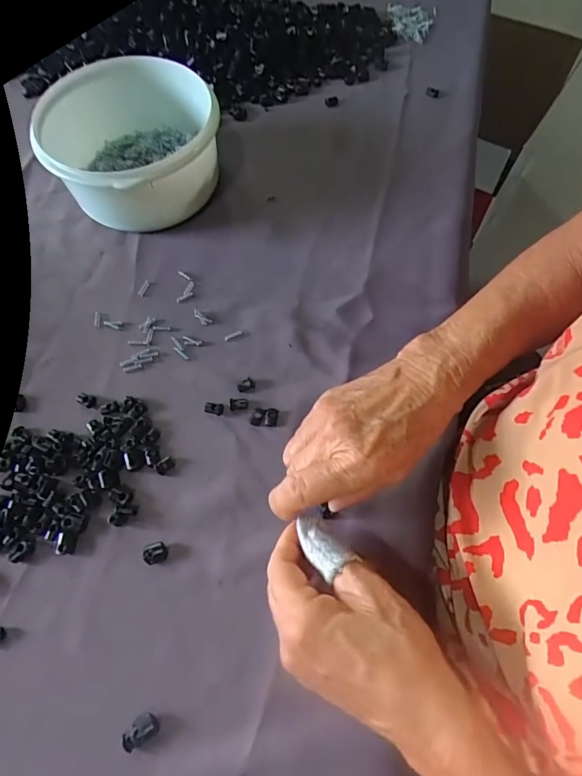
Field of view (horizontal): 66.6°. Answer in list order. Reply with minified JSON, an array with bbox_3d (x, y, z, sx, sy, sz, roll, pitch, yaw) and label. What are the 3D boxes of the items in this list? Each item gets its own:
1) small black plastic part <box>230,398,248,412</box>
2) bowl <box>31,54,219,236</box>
[{"bbox_3d":[-0.042,0.012,0.353,0.014,0.004,0.010,0,65,0],"label":"small black plastic part"},{"bbox_3d":[-0.144,-0.230,0.424,0.146,0.083,0.162,-21,67,-10],"label":"bowl"}]

